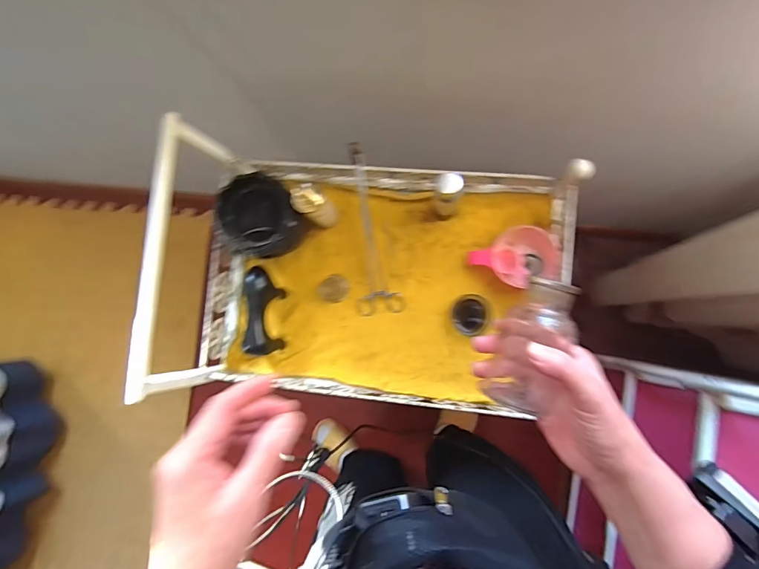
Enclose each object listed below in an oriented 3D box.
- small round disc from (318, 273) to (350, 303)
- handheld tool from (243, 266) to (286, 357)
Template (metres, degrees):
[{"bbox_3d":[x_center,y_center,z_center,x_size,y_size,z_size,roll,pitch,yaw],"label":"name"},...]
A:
[{"bbox_3d":[-0.071,0.006,0.665,0.047,0.012,0.042,-44,82,1],"label":"small round disc"},{"bbox_3d":[-0.175,0.040,0.649,0.052,0.067,0.129,-2,85,7],"label":"handheld tool"}]

